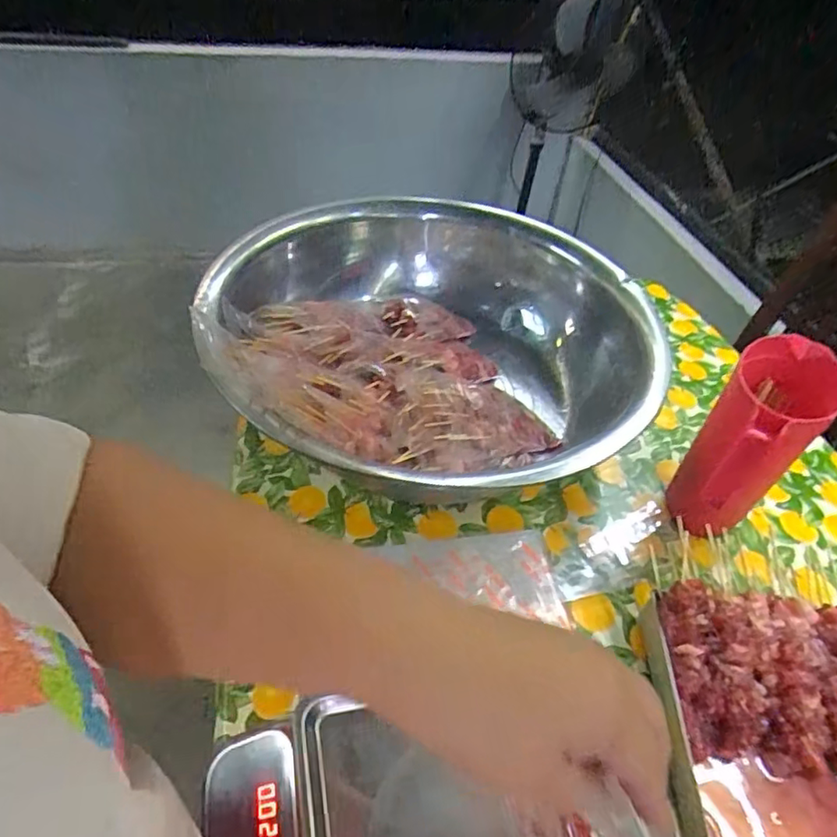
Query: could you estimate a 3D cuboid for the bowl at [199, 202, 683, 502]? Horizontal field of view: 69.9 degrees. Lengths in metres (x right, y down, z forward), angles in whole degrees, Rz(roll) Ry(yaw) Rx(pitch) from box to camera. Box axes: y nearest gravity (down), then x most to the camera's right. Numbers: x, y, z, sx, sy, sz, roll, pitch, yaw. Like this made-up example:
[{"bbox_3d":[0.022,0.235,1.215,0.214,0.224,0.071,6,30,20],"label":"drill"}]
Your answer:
[{"bbox_3d":[0.000,-0.094,0.858,0.602,0.182,0.602,3,45,-3],"label":"bowl"}]

